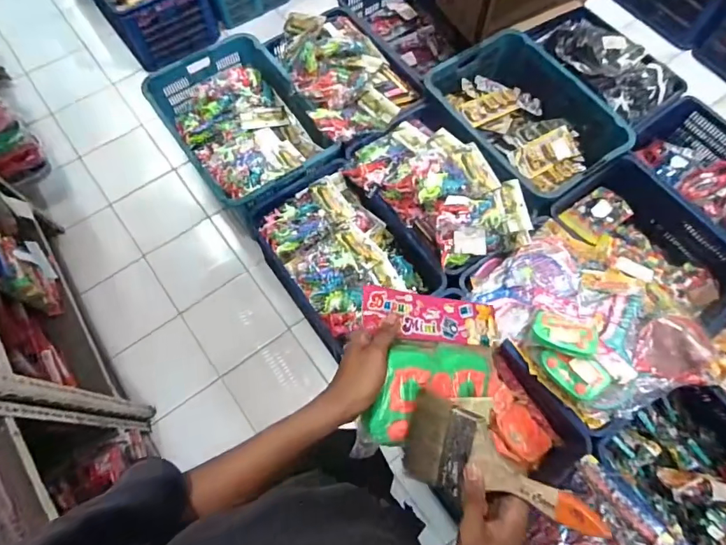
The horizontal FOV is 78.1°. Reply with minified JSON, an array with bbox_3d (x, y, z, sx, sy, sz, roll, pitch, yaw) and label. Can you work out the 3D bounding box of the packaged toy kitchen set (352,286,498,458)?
[{"bbox_3d":[0.092,0.123,0.583,0.203,0.050,0.189,5,71,-25],"label":"packaged toy kitchen set"}]

